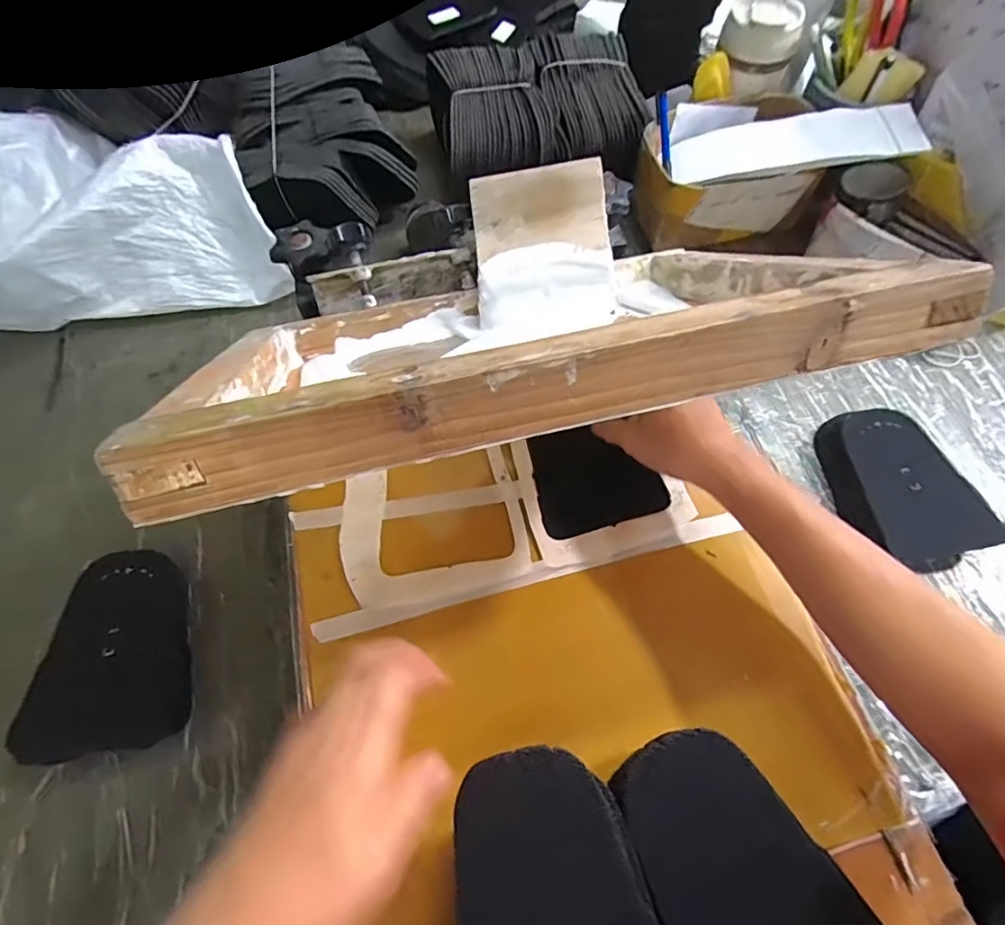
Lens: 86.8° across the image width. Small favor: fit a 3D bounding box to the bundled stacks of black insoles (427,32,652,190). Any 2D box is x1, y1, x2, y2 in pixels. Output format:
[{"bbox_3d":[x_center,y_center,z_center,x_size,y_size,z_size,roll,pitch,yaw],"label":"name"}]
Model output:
[{"bbox_3d":[0.041,-0.416,0.618,0.232,0.060,0.153,-8,65,-4],"label":"bundled stacks of black insoles"}]

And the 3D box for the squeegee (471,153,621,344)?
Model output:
[{"bbox_3d":[0.030,-0.155,0.391,0.100,0.012,0.116,-7,97,7],"label":"squeegee"}]

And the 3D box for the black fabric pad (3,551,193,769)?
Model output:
[{"bbox_3d":[-0.294,0.139,0.397,0.102,0.033,0.140,-9,65,-5],"label":"black fabric pad"}]

